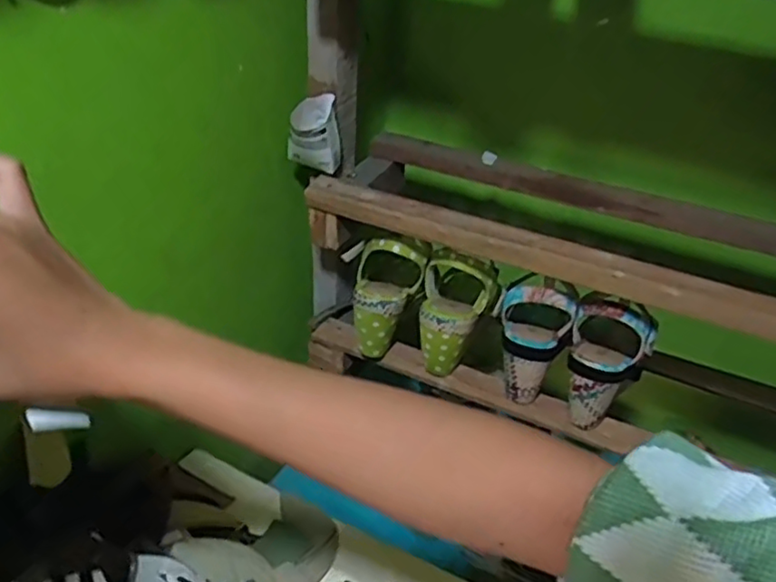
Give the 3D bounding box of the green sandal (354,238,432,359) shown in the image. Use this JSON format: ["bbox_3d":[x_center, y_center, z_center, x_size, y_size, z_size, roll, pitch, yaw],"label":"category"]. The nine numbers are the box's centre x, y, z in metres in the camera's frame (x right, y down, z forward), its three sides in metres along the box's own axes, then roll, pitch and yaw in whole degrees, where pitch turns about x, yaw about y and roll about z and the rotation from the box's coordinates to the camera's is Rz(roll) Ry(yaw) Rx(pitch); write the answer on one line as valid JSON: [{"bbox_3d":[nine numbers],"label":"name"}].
[{"bbox_3d":[-0.014,0.005,0.763,0.077,0.149,0.055,25,11,29],"label":"green sandal"}]

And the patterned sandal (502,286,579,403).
[{"bbox_3d":[0.153,0.057,0.716,0.080,0.133,0.059,14,35,14],"label":"patterned sandal"}]

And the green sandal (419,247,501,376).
[{"bbox_3d":[0.079,0.025,0.748,0.082,0.145,0.078,8,34,6],"label":"green sandal"}]

